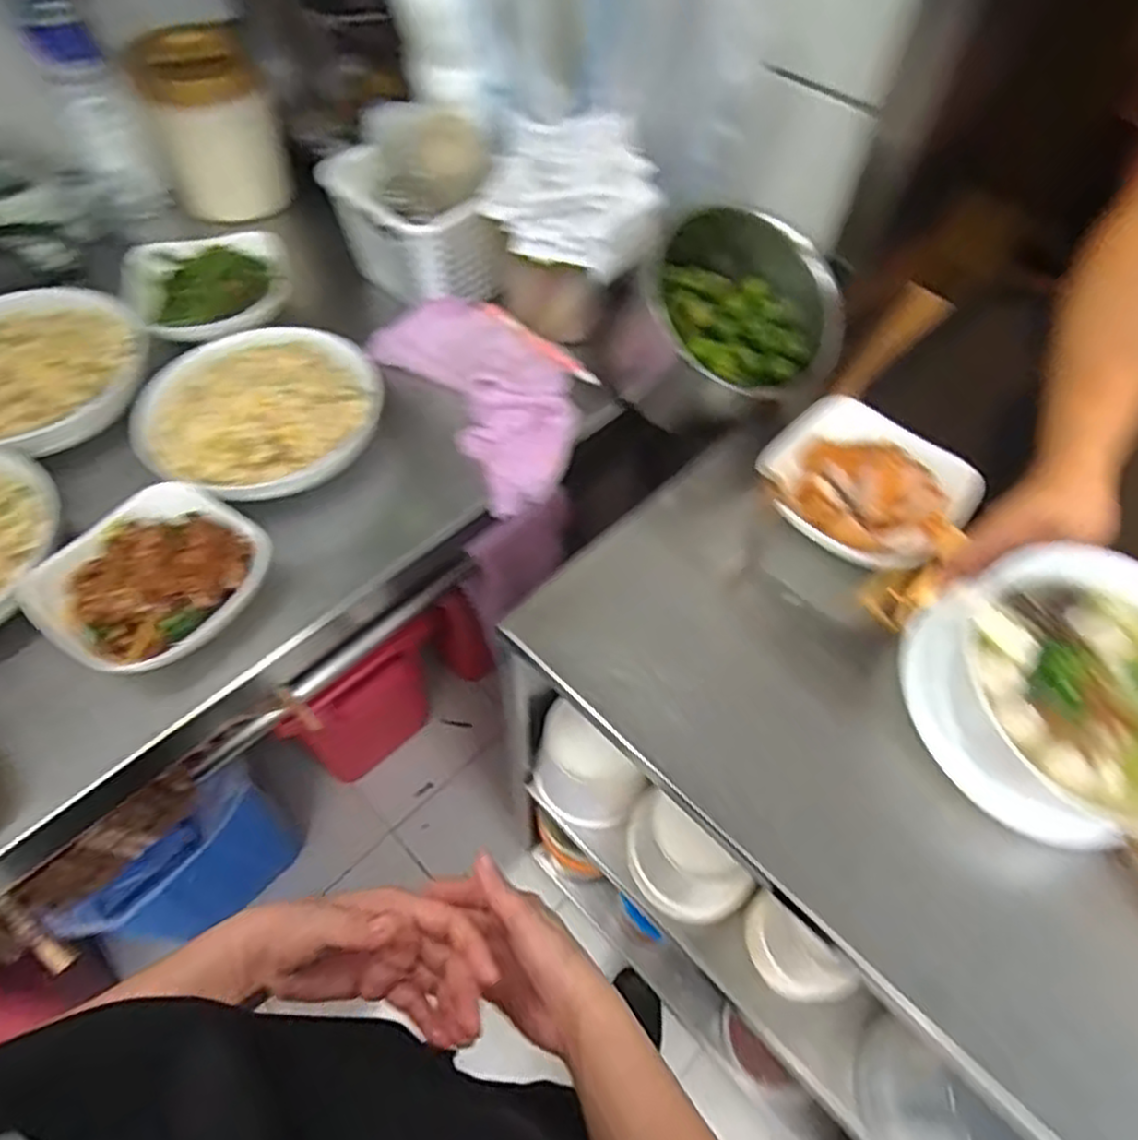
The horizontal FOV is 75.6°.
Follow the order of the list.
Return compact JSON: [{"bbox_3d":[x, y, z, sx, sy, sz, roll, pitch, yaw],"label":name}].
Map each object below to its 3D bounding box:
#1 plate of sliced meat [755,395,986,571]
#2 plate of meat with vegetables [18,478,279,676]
[{"bbox_3d":[0.247,-0.072,0.617,0.162,0.039,0.126,33,61,18],"label":"plate of sliced meat"},{"bbox_3d":[-0.315,0.007,0.566,0.145,0.052,0.154,32,61,17],"label":"plate of meat with vegetables"}]

